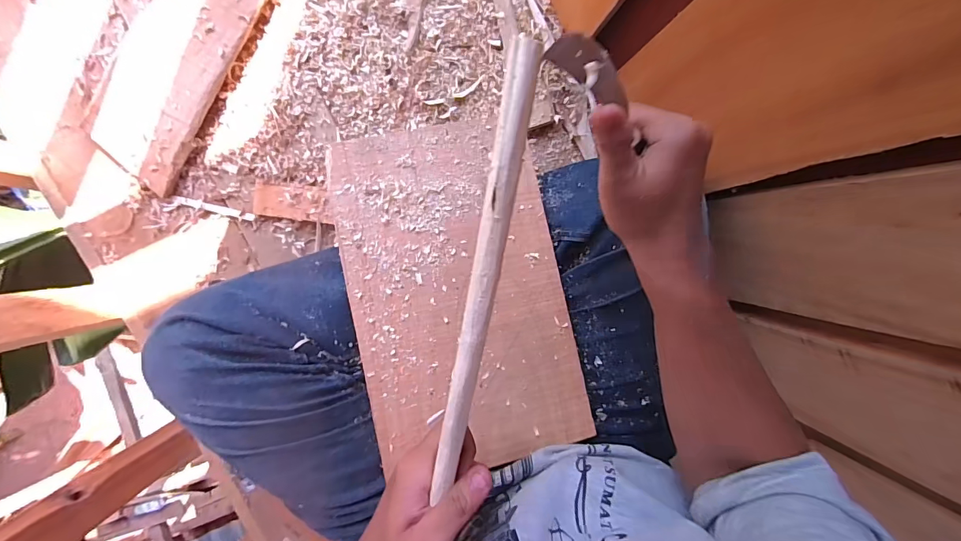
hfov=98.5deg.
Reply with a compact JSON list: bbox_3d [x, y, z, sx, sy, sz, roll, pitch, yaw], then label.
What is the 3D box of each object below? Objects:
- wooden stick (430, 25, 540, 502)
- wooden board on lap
[{"bbox_3d":[-0.002,0.020,0.205,0.014,0.011,0.239,12,113,3],"label":"wooden stick"},{"bbox_3d":[-0.017,0.021,0.394,0.201,0.005,0.317,-11,88,-10],"label":"wooden board on lap"}]

